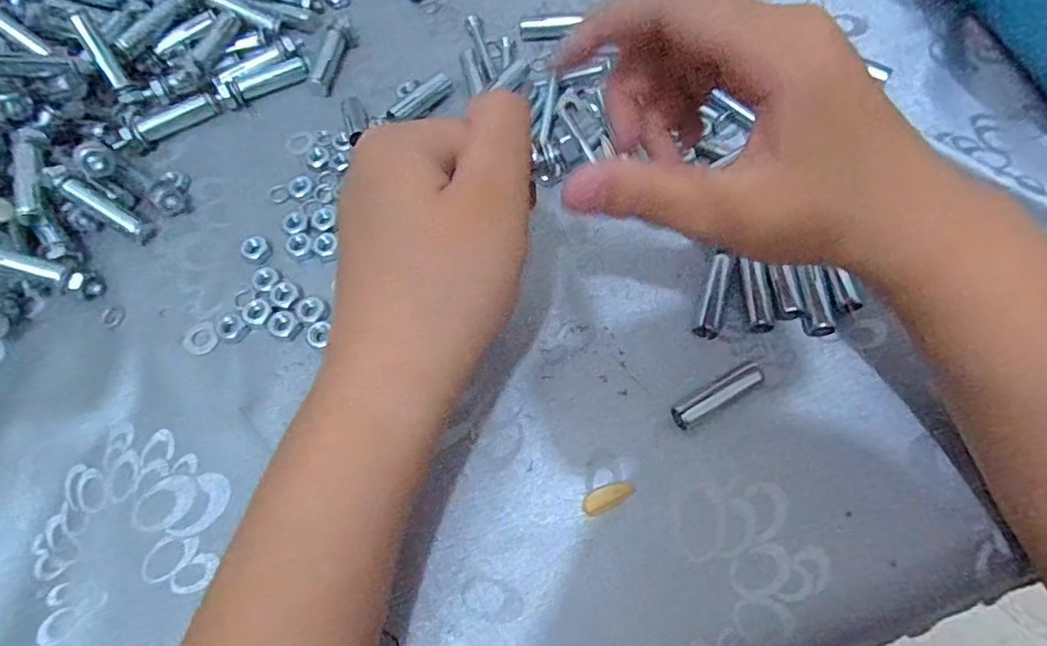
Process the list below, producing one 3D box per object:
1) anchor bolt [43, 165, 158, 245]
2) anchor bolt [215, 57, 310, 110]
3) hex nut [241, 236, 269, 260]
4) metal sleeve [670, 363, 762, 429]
[{"bbox_3d":[-0.209,-0.059,0.277,0.055,0.006,0.010,35,74,-9],"label":"anchor bolt"},{"bbox_3d":[-0.148,-0.138,0.319,0.051,0.009,0.016,-22,65,-8],"label":"anchor bolt"},{"bbox_3d":[-0.132,-0.037,0.277,0.012,0.004,0.012,-10,64,-3],"label":"hex nut"},{"bbox_3d":[0.079,0.030,0.233,0.040,0.010,0.010,-29,67,-11],"label":"metal sleeve"}]

